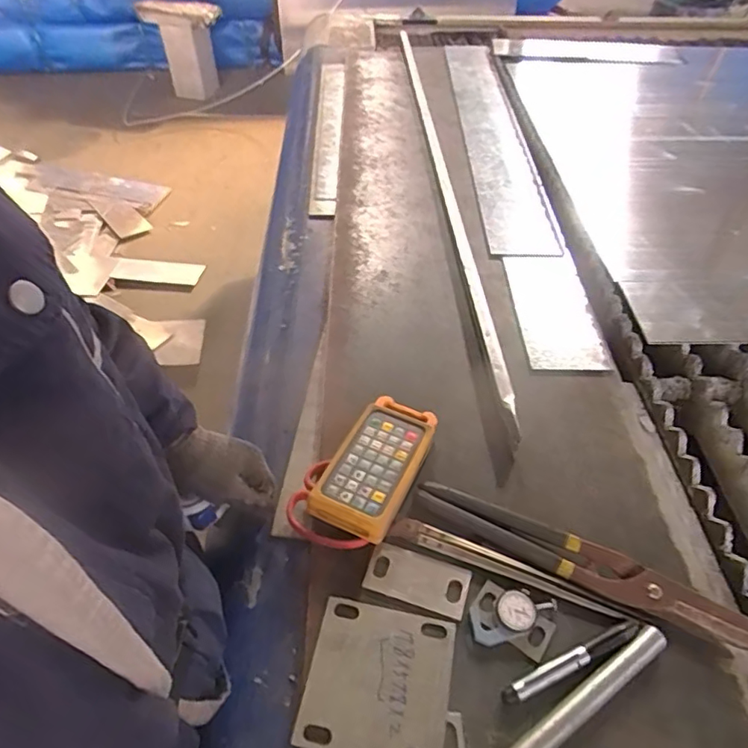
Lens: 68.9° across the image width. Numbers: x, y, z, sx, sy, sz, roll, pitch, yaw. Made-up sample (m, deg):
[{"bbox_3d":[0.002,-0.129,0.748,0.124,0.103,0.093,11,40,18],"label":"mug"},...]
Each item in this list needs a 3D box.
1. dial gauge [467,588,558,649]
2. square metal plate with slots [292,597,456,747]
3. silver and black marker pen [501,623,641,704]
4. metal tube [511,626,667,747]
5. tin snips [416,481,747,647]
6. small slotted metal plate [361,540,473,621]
[{"bbox_3d":[0.134,0.228,0.519,0.087,0.014,0.039,-12,48,-13],"label":"dial gauge"},{"bbox_3d":[0.004,0.269,0.477,0.120,0.004,0.120,10,47,7],"label":"square metal plate with slots"},{"bbox_3d":[0.177,0.256,0.486,0.138,0.012,0.018,-17,49,-18],"label":"silver and black marker pen"},{"bbox_3d":[0.160,0.289,0.455,0.239,0.020,0.022,-25,52,-23],"label":"metal tube"},{"bbox_3d":[0.203,0.188,0.547,0.335,0.022,0.042,21,49,18],"label":"tin snips"},{"bbox_3d":[0.043,0.202,0.538,0.099,0.004,0.050,15,48,12],"label":"small slotted metal plate"}]

